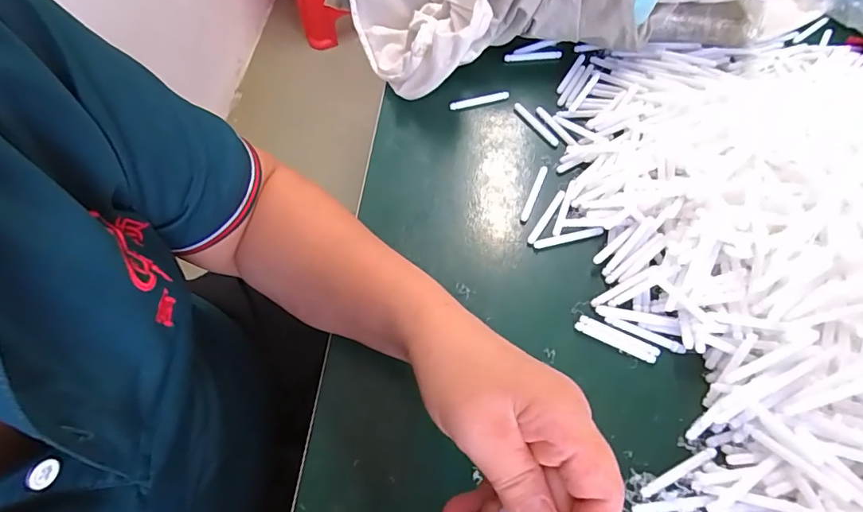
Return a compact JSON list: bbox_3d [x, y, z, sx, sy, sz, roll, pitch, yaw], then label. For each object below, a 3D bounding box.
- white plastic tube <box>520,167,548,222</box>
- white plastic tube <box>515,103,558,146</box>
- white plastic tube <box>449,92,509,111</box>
[{"bbox_3d":[0.090,-0.056,0.401,0.007,0.004,0.062,20,66,13],"label":"white plastic tube"},{"bbox_3d":[0.100,-0.126,0.437,0.009,0.008,0.057,-35,67,-14],"label":"white plastic tube"},{"bbox_3d":[0.047,-0.151,0.449,0.058,0.007,0.007,-14,63,-4],"label":"white plastic tube"}]

